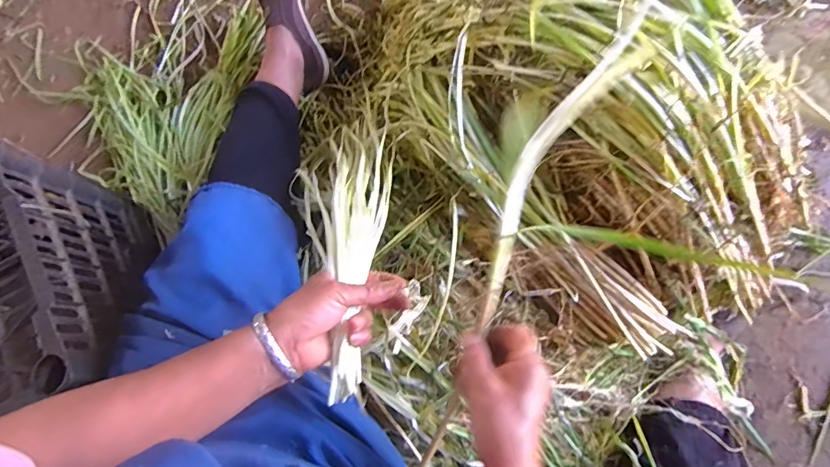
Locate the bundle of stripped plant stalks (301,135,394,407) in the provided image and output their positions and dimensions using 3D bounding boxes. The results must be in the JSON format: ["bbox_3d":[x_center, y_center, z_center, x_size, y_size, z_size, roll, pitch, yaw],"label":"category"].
[{"bbox_3d":[-0.078,-0.012,0.519,0.102,0.065,0.393,-4,49,1],"label":"bundle of stripped plant stalks"}]

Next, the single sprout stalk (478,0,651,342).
[{"bbox_3d":[0.118,-0.057,0.401,0.058,0.014,0.304,35,100,33],"label":"single sprout stalk"}]

